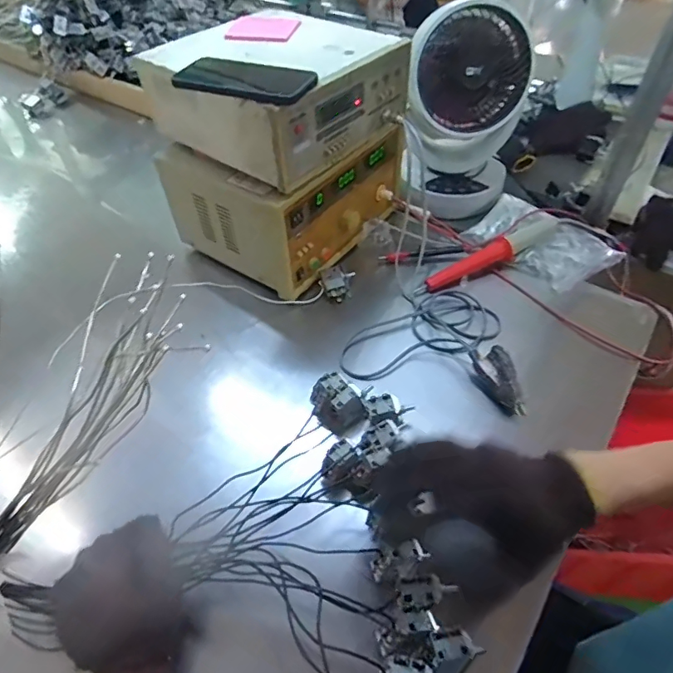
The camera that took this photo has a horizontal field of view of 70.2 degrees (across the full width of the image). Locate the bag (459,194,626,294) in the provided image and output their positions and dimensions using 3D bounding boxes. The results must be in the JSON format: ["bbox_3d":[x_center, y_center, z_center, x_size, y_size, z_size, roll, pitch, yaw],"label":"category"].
[{"bbox_3d":[0.349,-0.164,0.802,0.219,0.040,0.166,37,59,28],"label":"bag"}]

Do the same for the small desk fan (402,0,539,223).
[{"bbox_3d":[0.216,-0.384,0.812,0.195,0.301,0.192,13,51,11],"label":"small desk fan"}]

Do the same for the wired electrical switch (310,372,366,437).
[{"bbox_3d":[0.000,0.085,0.587,0.041,0.052,0.063,-34,57,-26],"label":"wired electrical switch"}]

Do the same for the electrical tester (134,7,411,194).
[{"bbox_3d":[-0.077,-0.347,0.673,0.285,0.115,0.264,-37,58,-27],"label":"electrical tester"}]

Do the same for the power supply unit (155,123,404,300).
[{"bbox_3d":[-0.070,-0.249,0.796,0.238,0.182,0.331,35,58,27],"label":"power supply unit"}]

